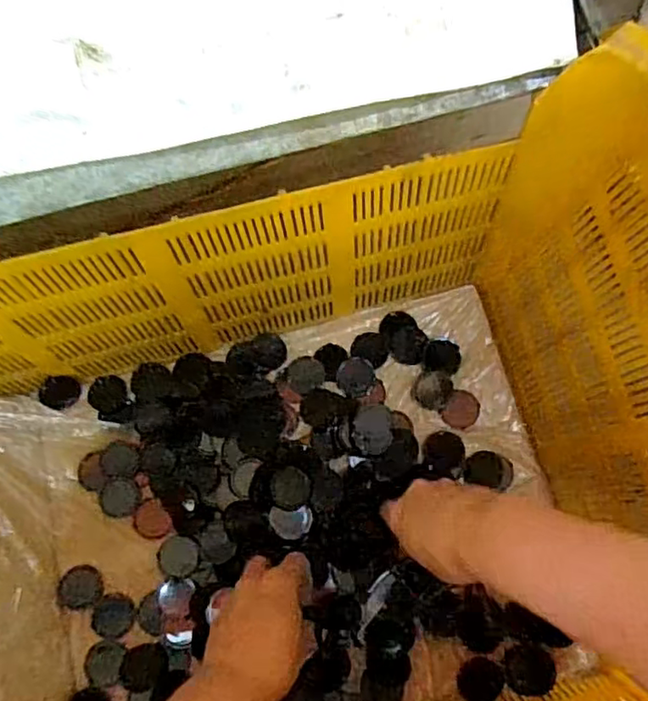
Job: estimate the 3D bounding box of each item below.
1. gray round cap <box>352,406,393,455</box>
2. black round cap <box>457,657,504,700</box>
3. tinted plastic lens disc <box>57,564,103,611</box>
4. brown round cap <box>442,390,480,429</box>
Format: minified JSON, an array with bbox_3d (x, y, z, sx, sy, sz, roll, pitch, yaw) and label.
[{"bbox_3d":[0.043,0.070,0.543,0.035,0.006,0.042,-2,77,1],"label":"gray round cap"},{"bbox_3d":[0.124,0.261,0.483,0.035,0.004,0.033,0,77,1],"label":"black round cap"},{"bbox_3d":[-0.204,0.199,0.515,0.034,0.004,0.034,7,65,-15],"label":"tinted plastic lens disc"},{"bbox_3d":[0.125,0.053,0.548,0.029,0.004,0.033,35,80,9],"label":"brown round cap"}]

